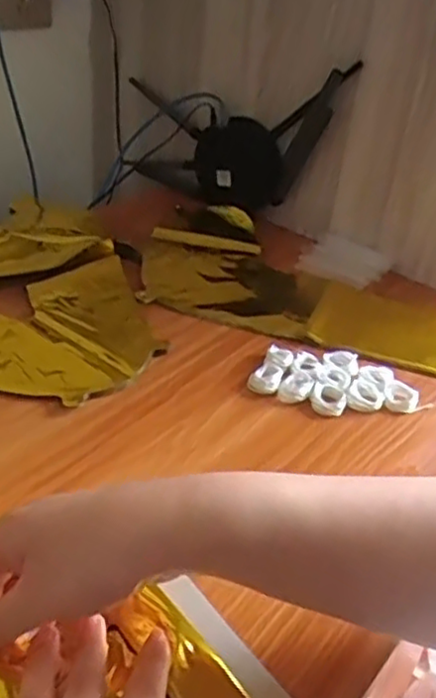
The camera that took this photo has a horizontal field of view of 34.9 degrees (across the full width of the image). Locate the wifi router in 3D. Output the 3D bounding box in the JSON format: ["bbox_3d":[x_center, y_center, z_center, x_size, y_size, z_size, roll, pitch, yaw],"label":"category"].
[{"bbox_3d":[0.008,-0.266,0.834,0.302,0.198,0.035,28,38,28],"label":"wifi router"}]

